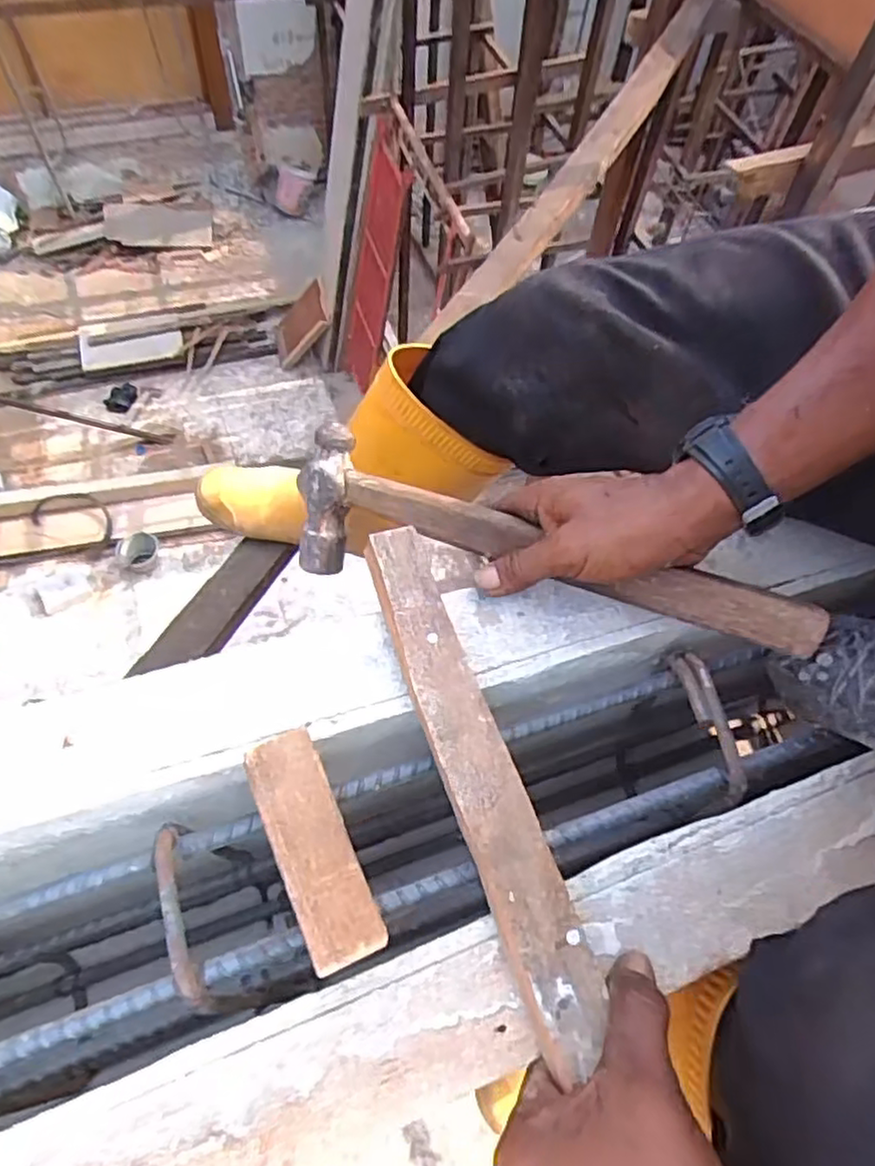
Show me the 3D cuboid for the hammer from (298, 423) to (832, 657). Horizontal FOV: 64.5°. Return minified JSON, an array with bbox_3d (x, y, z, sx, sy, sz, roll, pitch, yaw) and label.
[{"bbox_3d":[0.061,-0.032,0.417,0.311,0.091,0.032,9,15,20],"label":"hammer"}]

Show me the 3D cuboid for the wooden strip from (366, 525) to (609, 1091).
[{"bbox_3d":[0.017,0.085,0.350,0.034,0.009,0.270,-15,62,-13],"label":"wooden strip"}]

